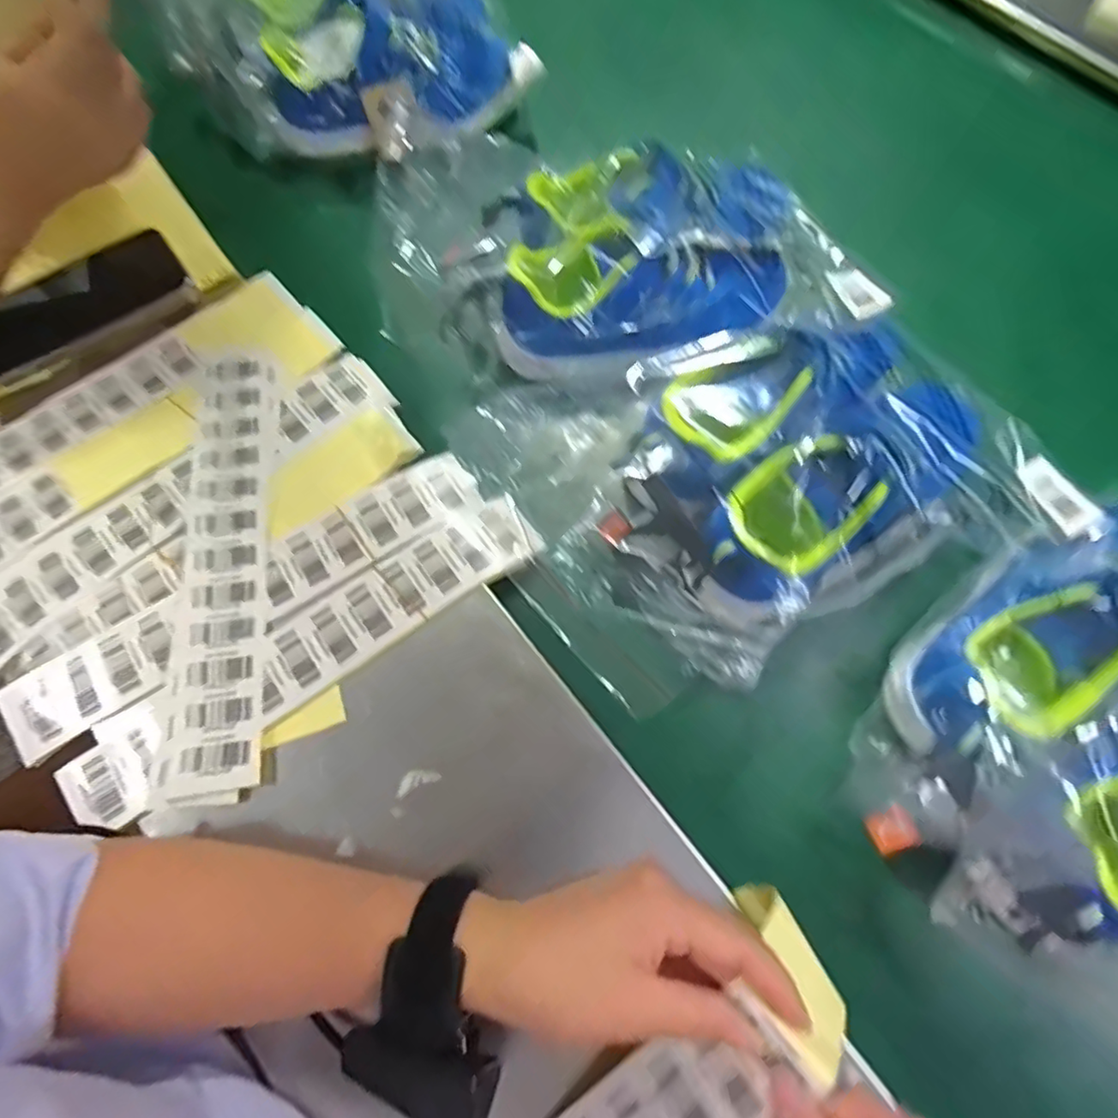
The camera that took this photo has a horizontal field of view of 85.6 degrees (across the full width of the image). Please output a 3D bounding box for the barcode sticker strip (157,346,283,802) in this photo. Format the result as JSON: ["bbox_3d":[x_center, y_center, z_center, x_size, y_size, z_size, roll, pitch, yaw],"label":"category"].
[{"bbox_3d":[-0.221,-0.011,0.406,0.056,0.010,0.314,-5,69,-6],"label":"barcode sticker strip"}]

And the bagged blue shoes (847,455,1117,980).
[{"bbox_3d":[0.314,0.088,0.339,0.218,0.103,0.295,34,73,12],"label":"bagged blue shoes"}]

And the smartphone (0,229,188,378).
[{"bbox_3d":[-0.408,-0.214,0.509,0.180,0.073,0.013,-34,85,-10],"label":"smartphone"}]

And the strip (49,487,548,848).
[{"bbox_3d":[-0.153,0.053,0.382,0.311,0.010,0.060,-34,73,-12],"label":"strip"}]

